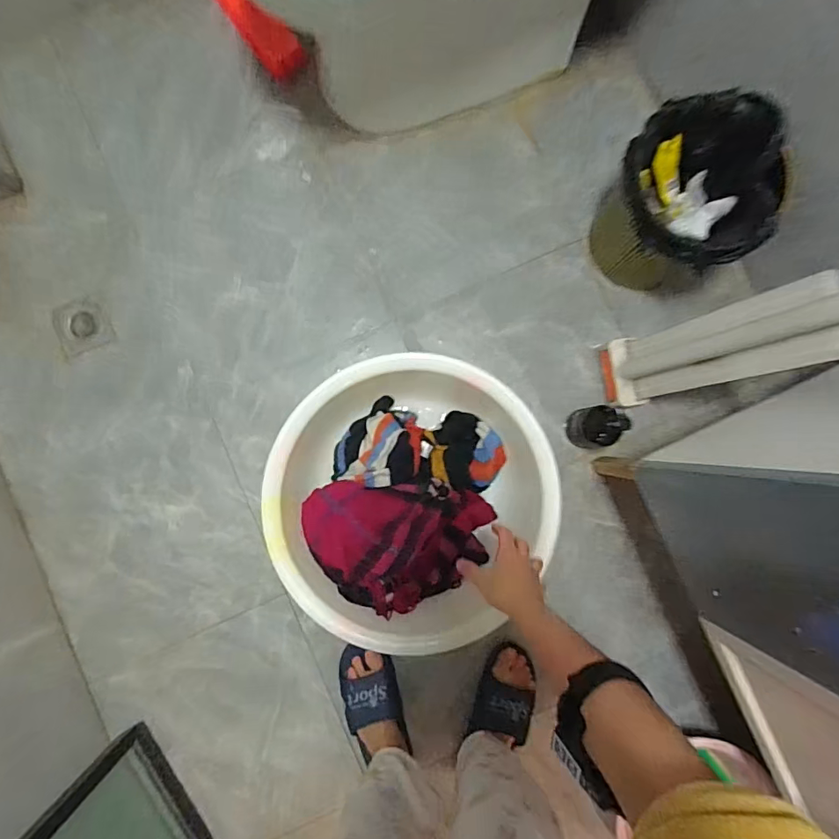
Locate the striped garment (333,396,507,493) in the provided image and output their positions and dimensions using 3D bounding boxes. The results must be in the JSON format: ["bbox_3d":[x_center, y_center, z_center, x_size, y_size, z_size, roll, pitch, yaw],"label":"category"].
[{"bbox_3d":[0.003,0.054,0.911,0.295,0.089,0.153,11,86,-2],"label":"striped garment"}]

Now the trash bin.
[{"bbox_3d":[0.434,-0.362,0.845,0.237,0.230,0.237,0,88,-2],"label":"trash bin"}]

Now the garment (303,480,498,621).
[{"bbox_3d":[-0.039,0.213,0.863,0.317,0.081,0.211,0,87,-2],"label":"garment"}]

